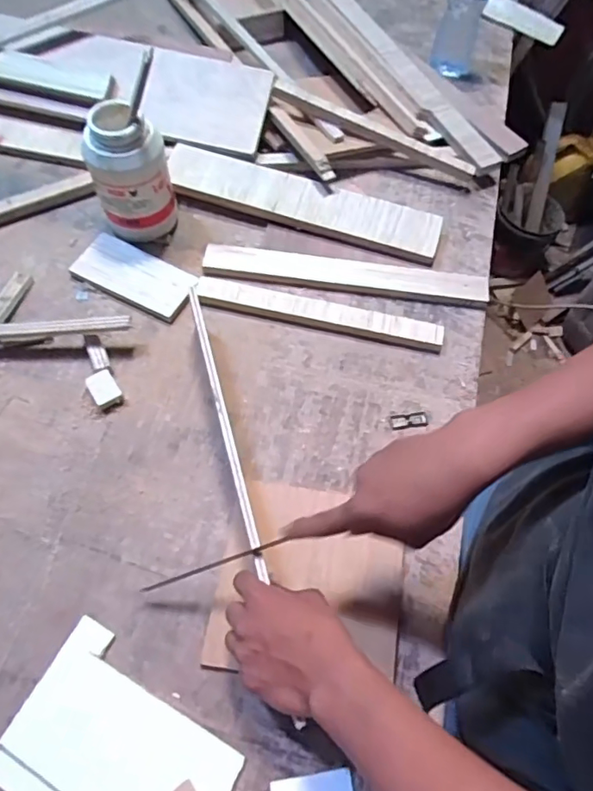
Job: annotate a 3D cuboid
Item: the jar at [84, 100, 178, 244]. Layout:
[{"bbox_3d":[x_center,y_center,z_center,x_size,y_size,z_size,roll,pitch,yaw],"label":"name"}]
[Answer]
[{"bbox_3d":[-0.209,-0.276,0.678,0.090,0.157,0.078,-14,65,-10],"label":"jar"}]

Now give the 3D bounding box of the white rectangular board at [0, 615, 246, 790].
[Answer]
[{"bbox_3d":[-0.156,0.317,0.470,0.197,0.011,0.136,27,65,11],"label":"white rectangular board"}]

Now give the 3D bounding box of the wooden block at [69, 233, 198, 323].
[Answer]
[{"bbox_3d":[-0.214,-0.156,0.698,0.164,0.016,0.074,28,65,11],"label":"wooden block"}]

